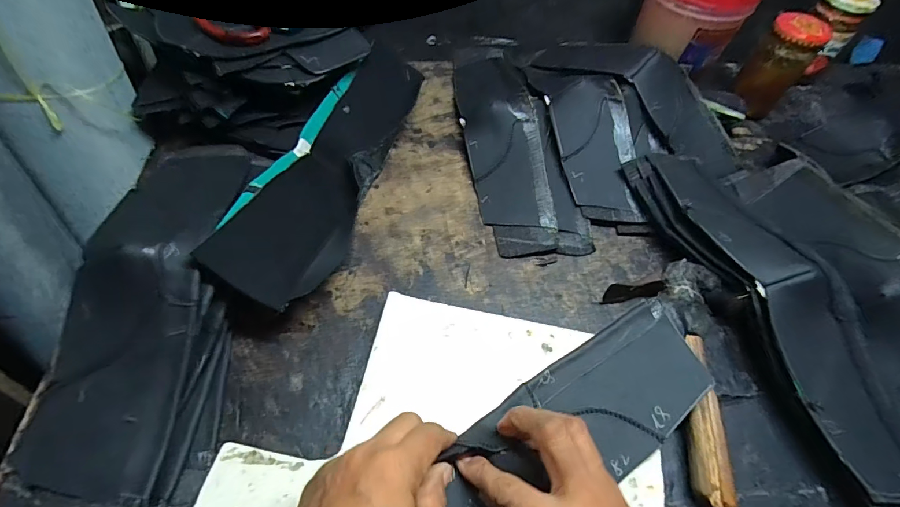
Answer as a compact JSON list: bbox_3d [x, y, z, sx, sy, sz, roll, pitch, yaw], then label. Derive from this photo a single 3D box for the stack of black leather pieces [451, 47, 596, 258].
[{"bbox_3d":[0.063,-0.151,0.477,0.099,0.049,0.338,-8,58,-9],"label":"stack of black leather pieces"}]

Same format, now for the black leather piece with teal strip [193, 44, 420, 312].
[{"bbox_3d":[-0.116,-0.088,0.408,0.085,0.074,0.325,16,57,6],"label":"black leather piece with teal strip"}]

